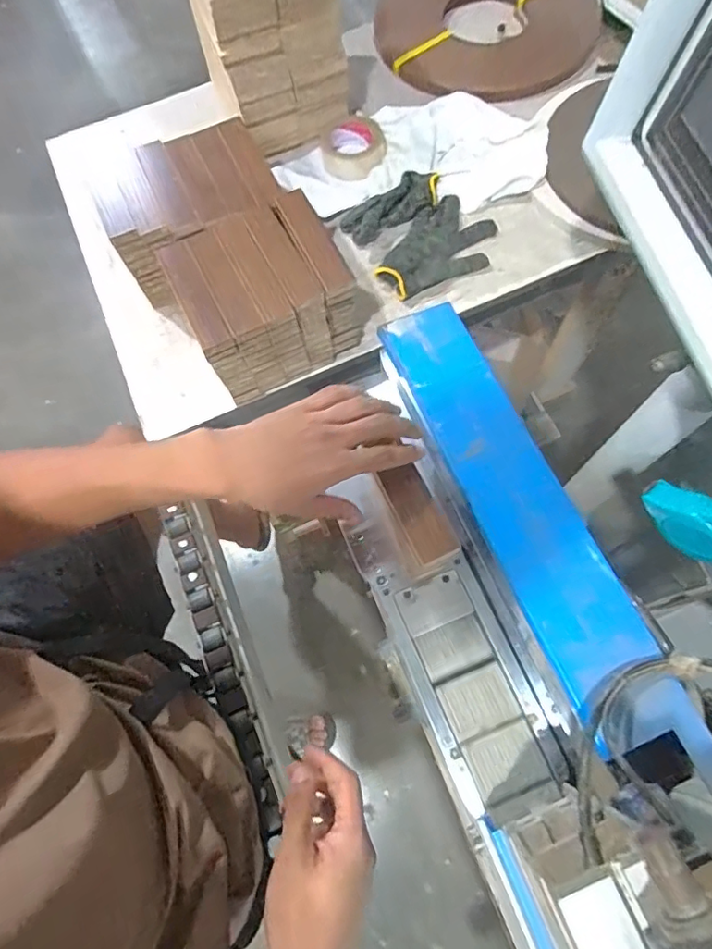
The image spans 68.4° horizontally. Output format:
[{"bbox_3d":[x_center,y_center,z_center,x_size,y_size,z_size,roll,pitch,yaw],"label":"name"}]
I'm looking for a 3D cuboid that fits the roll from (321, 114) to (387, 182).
[{"bbox_3d":[-0.002,-0.550,0.890,0.105,0.038,0.125,-13,69,-2],"label":"roll"}]

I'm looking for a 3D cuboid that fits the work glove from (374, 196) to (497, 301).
[{"bbox_3d":[0.126,-0.349,0.805,0.195,0.024,0.133,-42,73,-12],"label":"work glove"}]

